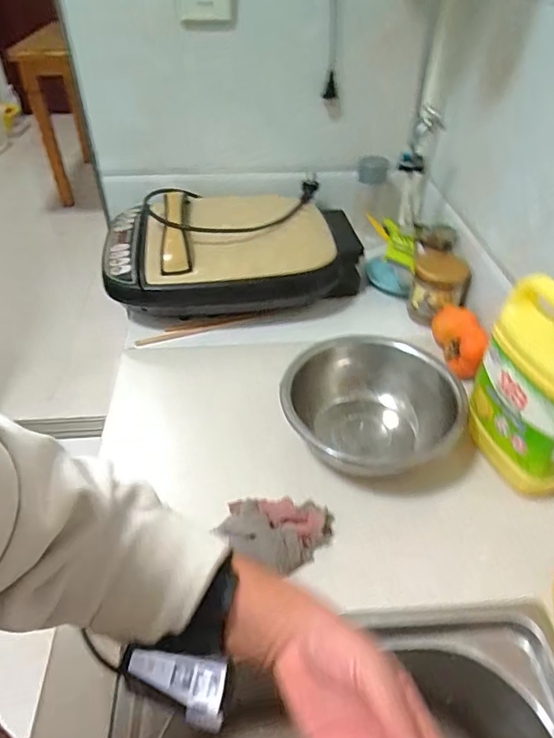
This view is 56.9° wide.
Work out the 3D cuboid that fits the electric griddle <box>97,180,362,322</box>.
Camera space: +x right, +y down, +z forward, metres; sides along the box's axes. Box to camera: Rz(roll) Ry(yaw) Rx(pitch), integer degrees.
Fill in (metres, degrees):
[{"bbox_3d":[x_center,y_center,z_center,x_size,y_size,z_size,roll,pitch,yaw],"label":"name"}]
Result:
[{"bbox_3d":[-0.080,-0.209,0.899,0.405,0.135,0.301,-9,43,-10],"label":"electric griddle"}]

